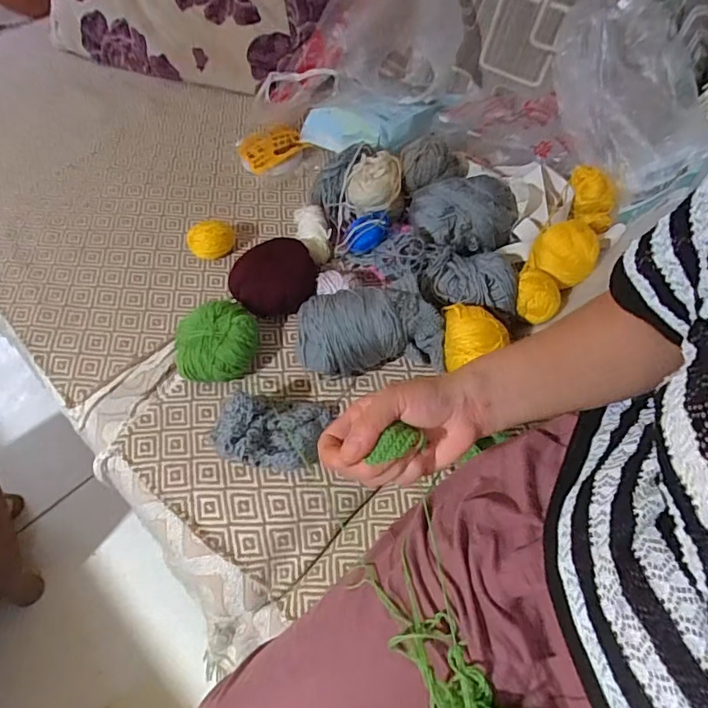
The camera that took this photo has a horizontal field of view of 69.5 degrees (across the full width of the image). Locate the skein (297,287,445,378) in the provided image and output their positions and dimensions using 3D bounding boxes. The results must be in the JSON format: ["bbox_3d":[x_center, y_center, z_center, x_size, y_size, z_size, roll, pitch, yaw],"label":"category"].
[{"bbox_3d":[0.016,-0.026,0.571,0.160,0.074,0.086,-8,52,-1],"label":"skein"}]

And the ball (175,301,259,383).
[{"bbox_3d":[-0.153,-0.012,0.581,0.088,0.053,0.085,-3,53,4],"label":"ball"}]

